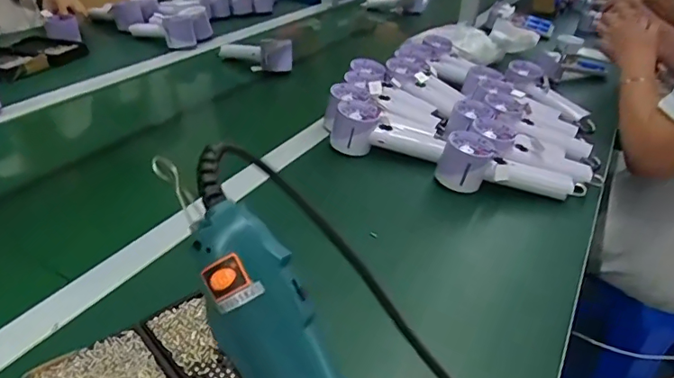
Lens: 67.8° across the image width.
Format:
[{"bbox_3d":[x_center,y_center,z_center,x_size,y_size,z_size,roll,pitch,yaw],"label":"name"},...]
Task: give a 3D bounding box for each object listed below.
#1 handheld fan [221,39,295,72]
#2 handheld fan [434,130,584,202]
[{"bbox_3d":[-0.172,-0.288,1.036,0.178,0.067,0.041,22,37,28],"label":"handheld fan"},{"bbox_3d":[0.239,-0.021,0.703,0.204,0.064,0.066,14,31,-7],"label":"handheld fan"}]

